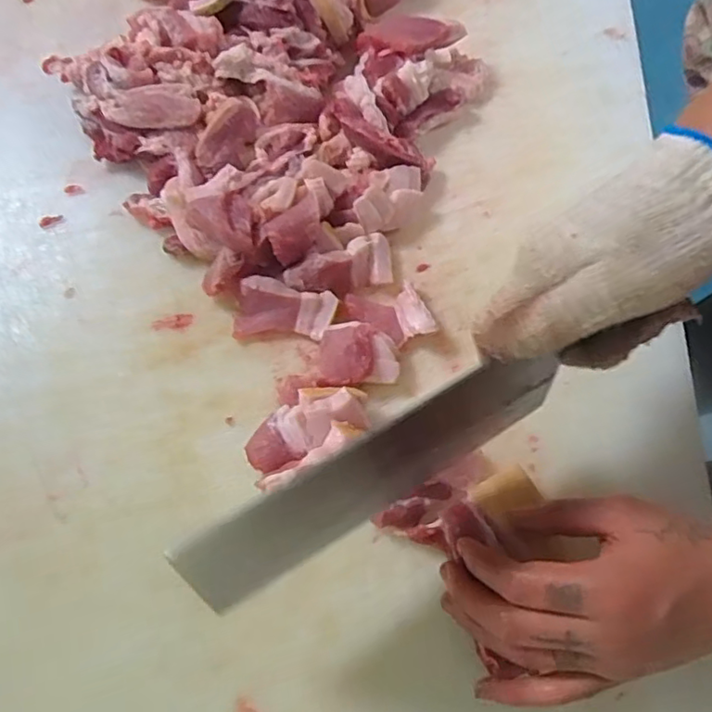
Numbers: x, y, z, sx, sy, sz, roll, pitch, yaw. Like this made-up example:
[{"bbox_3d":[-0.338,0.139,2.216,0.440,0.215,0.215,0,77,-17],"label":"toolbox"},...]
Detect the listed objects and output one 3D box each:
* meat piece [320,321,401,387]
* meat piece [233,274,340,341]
[{"bbox_3d":[0.001,-0.001,0.422,0.054,0.025,0.044,-5,68,-2],"label":"meat piece"},{"bbox_3d":[-0.052,-0.034,0.437,0.072,0.025,0.038,2,68,1],"label":"meat piece"}]

